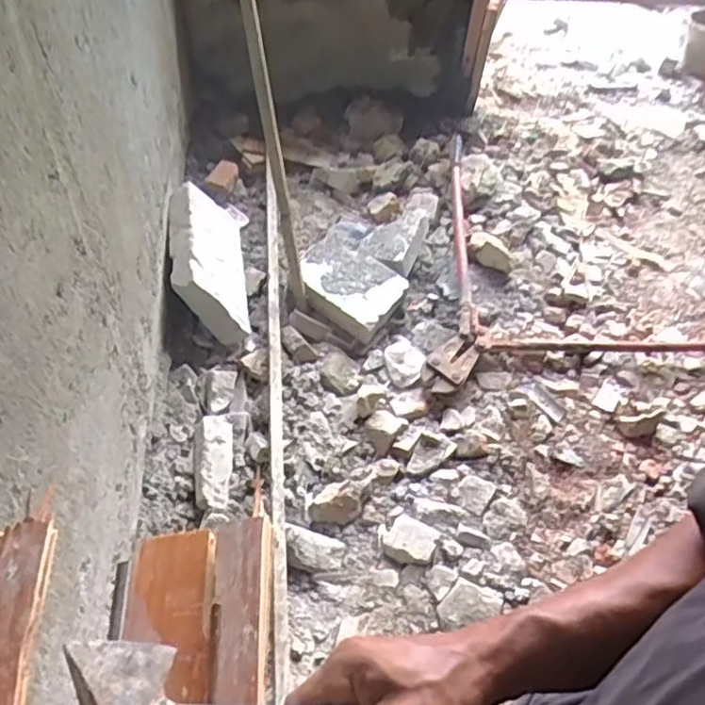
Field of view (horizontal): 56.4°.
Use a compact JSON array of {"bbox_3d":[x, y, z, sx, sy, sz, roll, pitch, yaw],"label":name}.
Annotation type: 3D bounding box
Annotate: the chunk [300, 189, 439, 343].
[{"bbox_3d":[0.042,-0.291,1.795,0.271,0.117,0.536,18,53,9],"label":"chunk"}]

